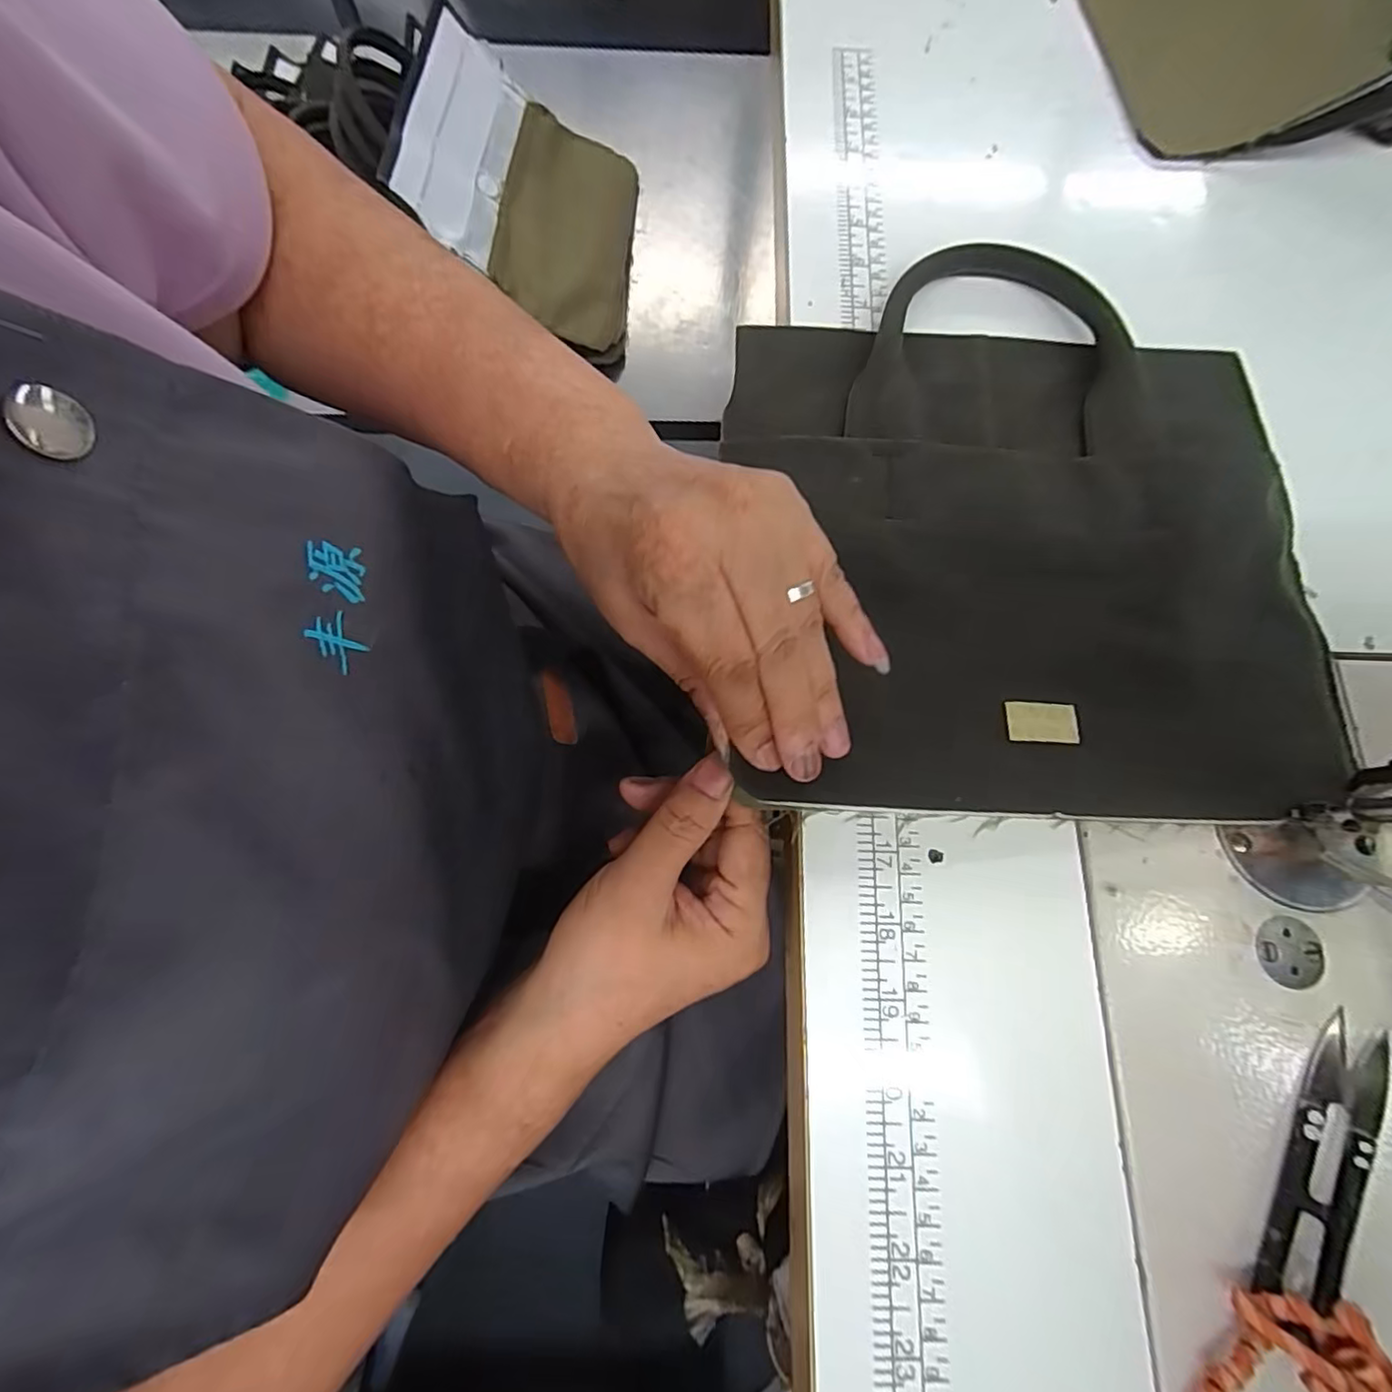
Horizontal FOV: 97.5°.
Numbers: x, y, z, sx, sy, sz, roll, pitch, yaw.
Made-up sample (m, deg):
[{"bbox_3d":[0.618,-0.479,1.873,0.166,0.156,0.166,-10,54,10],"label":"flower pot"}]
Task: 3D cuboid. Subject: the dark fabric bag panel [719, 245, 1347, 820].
[{"bbox_3d":[0.136,-0.080,0.254,0.234,0.024,0.252,0,75,-2],"label":"dark fabric bag panel"}]

